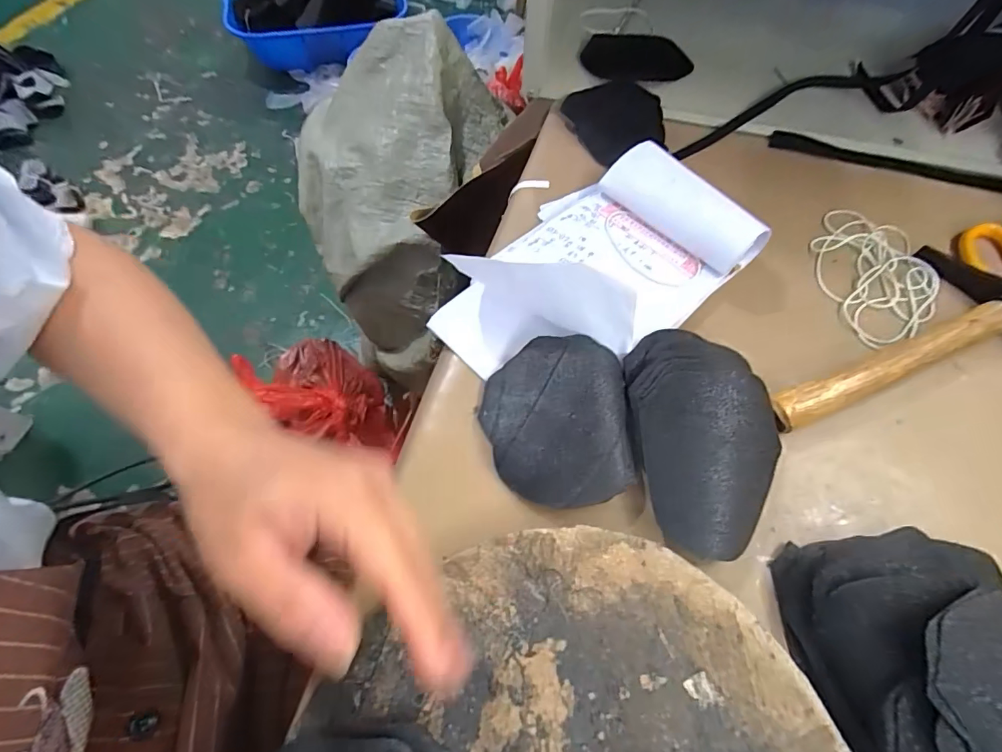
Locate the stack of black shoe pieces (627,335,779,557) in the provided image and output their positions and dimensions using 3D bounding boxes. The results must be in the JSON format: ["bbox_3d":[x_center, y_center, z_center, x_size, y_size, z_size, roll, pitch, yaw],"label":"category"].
[{"bbox_3d":[0.128,0.033,0.291,0.083,0.025,0.141,-3,62,-4],"label":"stack of black shoe pieces"}]

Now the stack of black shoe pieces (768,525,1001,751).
[{"bbox_3d":[0.213,0.148,0.217,0.103,0.047,0.160,-27,66,-16],"label":"stack of black shoe pieces"}]

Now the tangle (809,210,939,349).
[{"bbox_3d":[0.298,-0.084,0.376,0.086,0.009,0.133,-1,62,-3],"label":"tangle"}]

